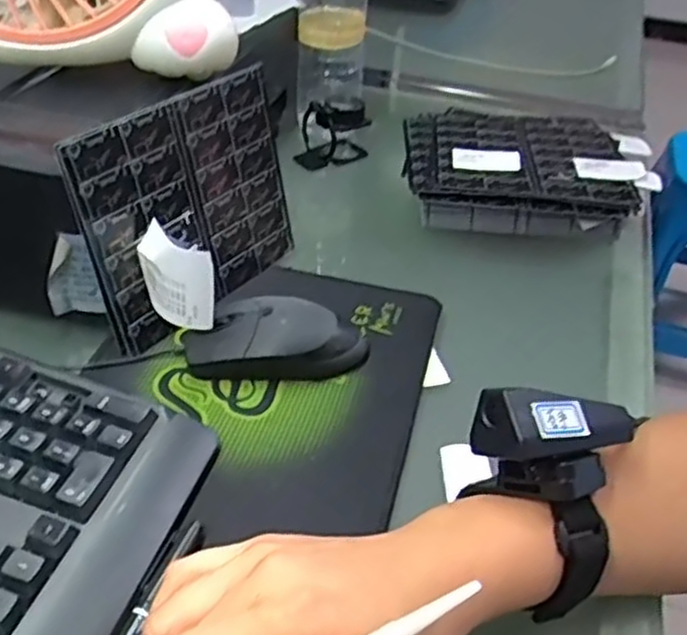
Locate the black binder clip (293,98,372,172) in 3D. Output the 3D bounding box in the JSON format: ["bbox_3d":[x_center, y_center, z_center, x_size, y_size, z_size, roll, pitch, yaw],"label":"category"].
[{"bbox_3d":[-0.013,-0.181,0.718,0.070,0.060,0.044,-25,47,-31],"label":"black binder clip"}]

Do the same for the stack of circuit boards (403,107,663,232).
[{"bbox_3d":[0.171,-0.142,0.681,0.229,0.044,0.183,2,39,-2],"label":"stack of circuit boards"}]

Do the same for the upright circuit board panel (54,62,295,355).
[{"bbox_3d":[-0.098,-0.075,0.497,0.008,0.144,0.169,16,40,34],"label":"upright circuit board panel"}]

